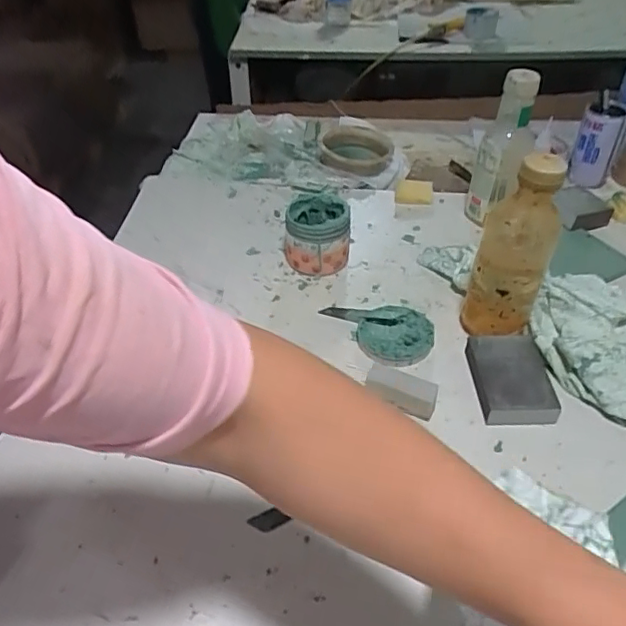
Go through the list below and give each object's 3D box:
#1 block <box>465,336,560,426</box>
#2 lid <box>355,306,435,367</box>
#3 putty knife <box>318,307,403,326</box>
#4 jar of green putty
[{"bbox_3d":[0.199,0.066,0.570,0.071,0.028,0.099,1,41,3],"label":"block"},{"bbox_3d":[0.091,0.025,0.620,0.082,0.016,0.078,-1,41,1],"label":"lid"},{"bbox_3d":[0.053,0.004,0.649,0.098,0.007,0.020,9,43,27],"label":"putty knife"},{"bbox_3d":[0.004,-0.105,0.717,0.083,0.065,0.092,-3,42,-2],"label":"jar of green putty"}]

